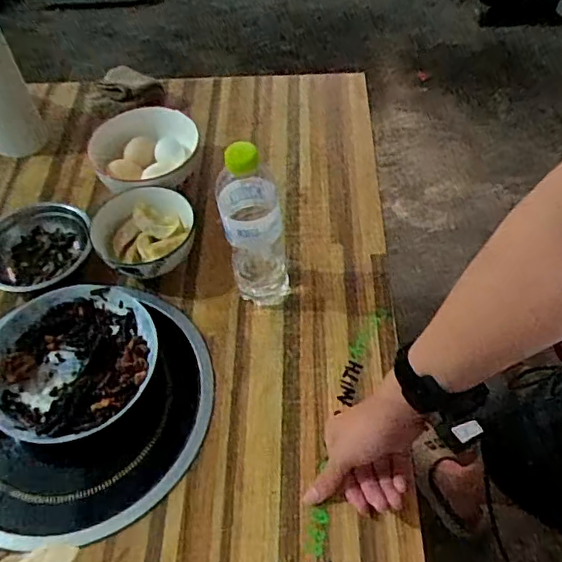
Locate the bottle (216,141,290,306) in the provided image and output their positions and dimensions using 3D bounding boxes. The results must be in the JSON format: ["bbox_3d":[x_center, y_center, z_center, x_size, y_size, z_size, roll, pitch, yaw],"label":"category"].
[{"bbox_3d":[-0.029,-0.058,0.643,0.073,0.226,0.060,-15,54,-8],"label":"bottle"}]

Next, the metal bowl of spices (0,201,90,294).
[{"bbox_3d":[-0.319,-0.036,0.757,0.140,0.051,0.133,-13,54,-7],"label":"metal bowl of spices"}]

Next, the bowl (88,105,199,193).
[{"bbox_3d":[-0.185,-0.169,0.817,0.141,0.075,0.141,-1,54,2],"label":"bowl"}]

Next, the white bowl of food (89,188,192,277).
[{"bbox_3d":[-0.175,-0.055,0.747,0.124,0.057,0.118,-1,54,2],"label":"white bowl of food"}]

